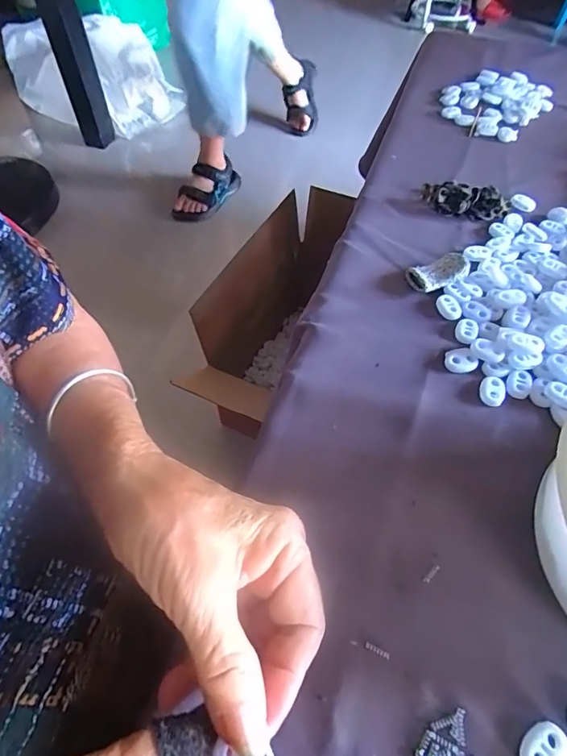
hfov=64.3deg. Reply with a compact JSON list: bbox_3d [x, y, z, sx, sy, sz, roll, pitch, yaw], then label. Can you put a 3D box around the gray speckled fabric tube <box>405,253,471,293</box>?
[{"bbox_3d":[0.122,-0.083,0.355,0.045,0.014,0.027,-17,55,-9],"label":"gray speckled fabric tube"}]

